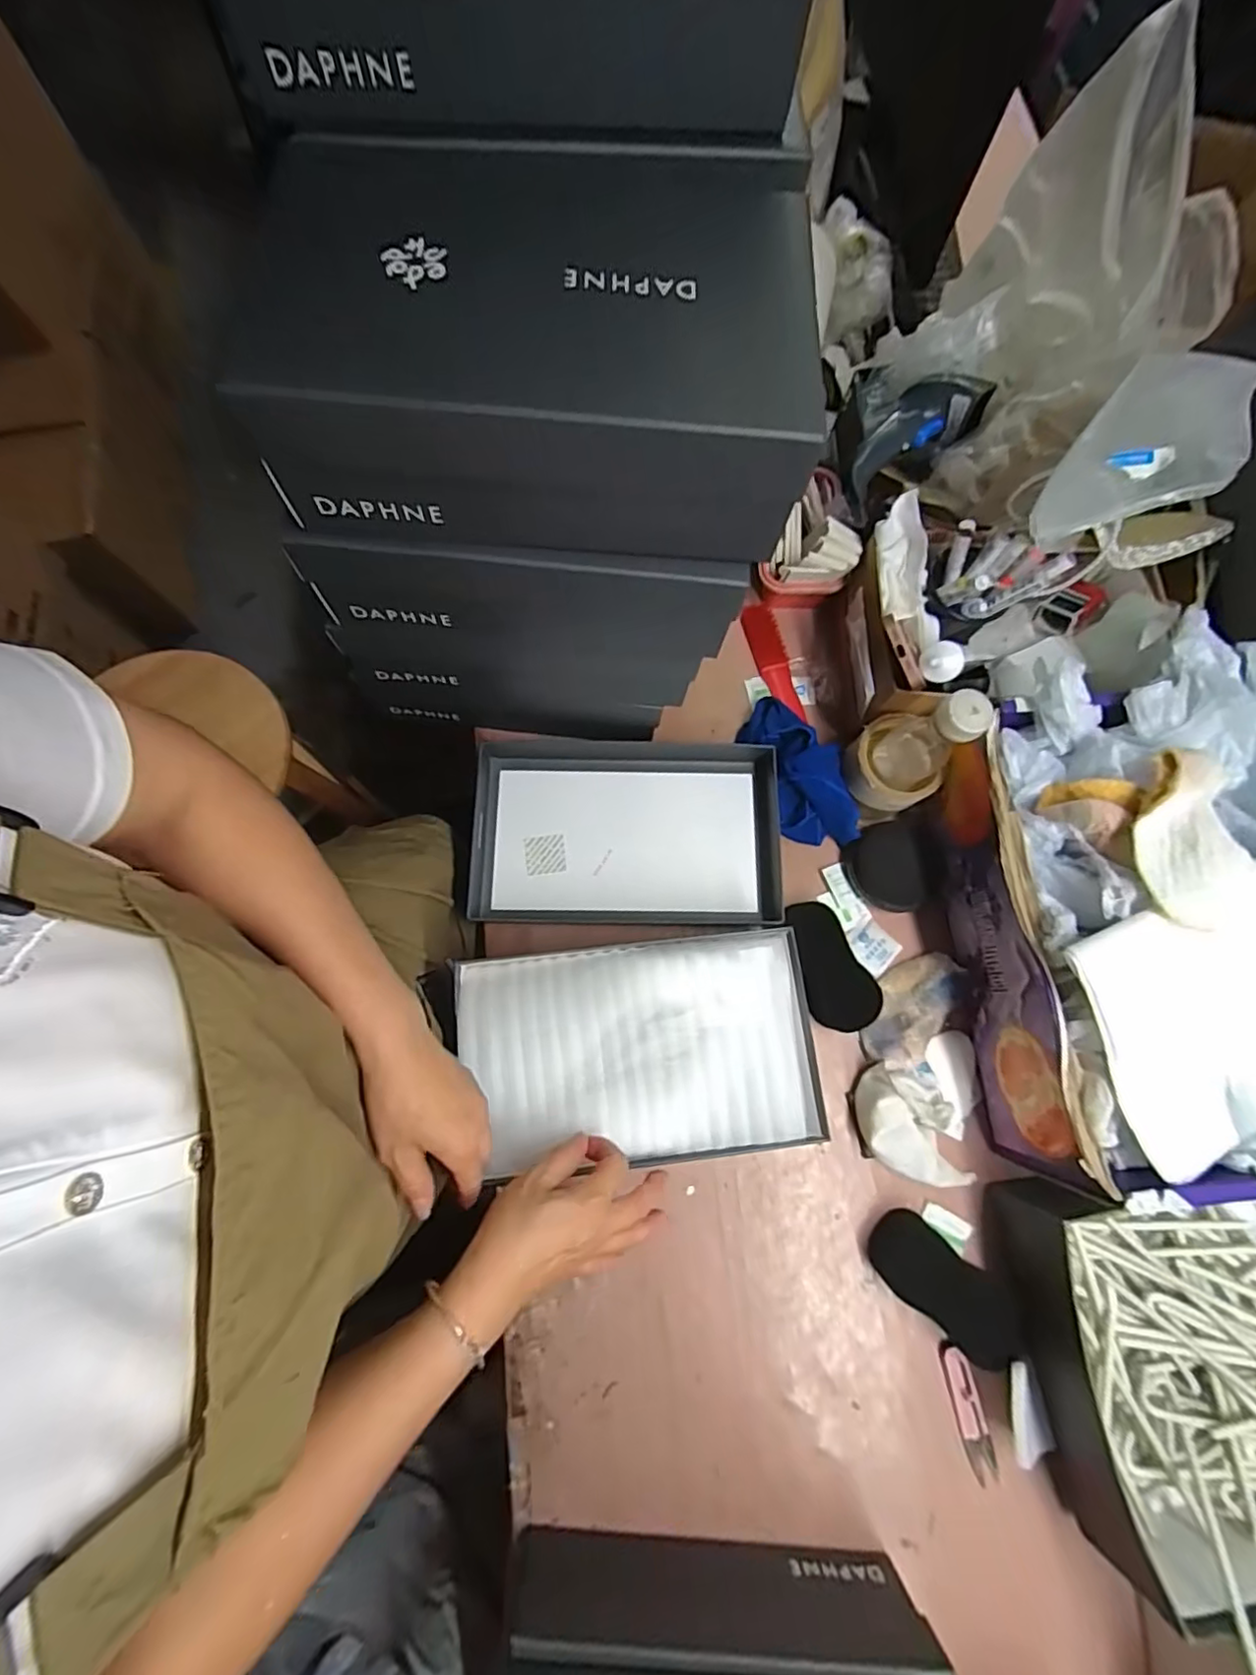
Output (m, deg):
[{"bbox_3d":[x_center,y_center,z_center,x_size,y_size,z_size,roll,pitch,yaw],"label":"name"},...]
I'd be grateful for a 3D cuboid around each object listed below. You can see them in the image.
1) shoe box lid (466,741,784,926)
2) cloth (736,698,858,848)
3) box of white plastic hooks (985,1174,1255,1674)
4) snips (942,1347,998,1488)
[{"bbox_3d":[-0.001,-0.005,0.632,0.315,0.033,0.185,1,75,-1],"label":"shoe box lid"},{"bbox_3d":[0.174,-0.071,0.637,0.088,0.052,0.176,-22,77,-7],"label":"cloth"},{"bbox_3d":[0.483,0.418,0.503,0.290,0.097,0.281,-8,76,-4],"label":"box of white plastic hooks"},{"bbox_3d":[0.294,0.495,0.523,0.024,0.006,0.102,-10,76,-4],"label":"snips"}]

